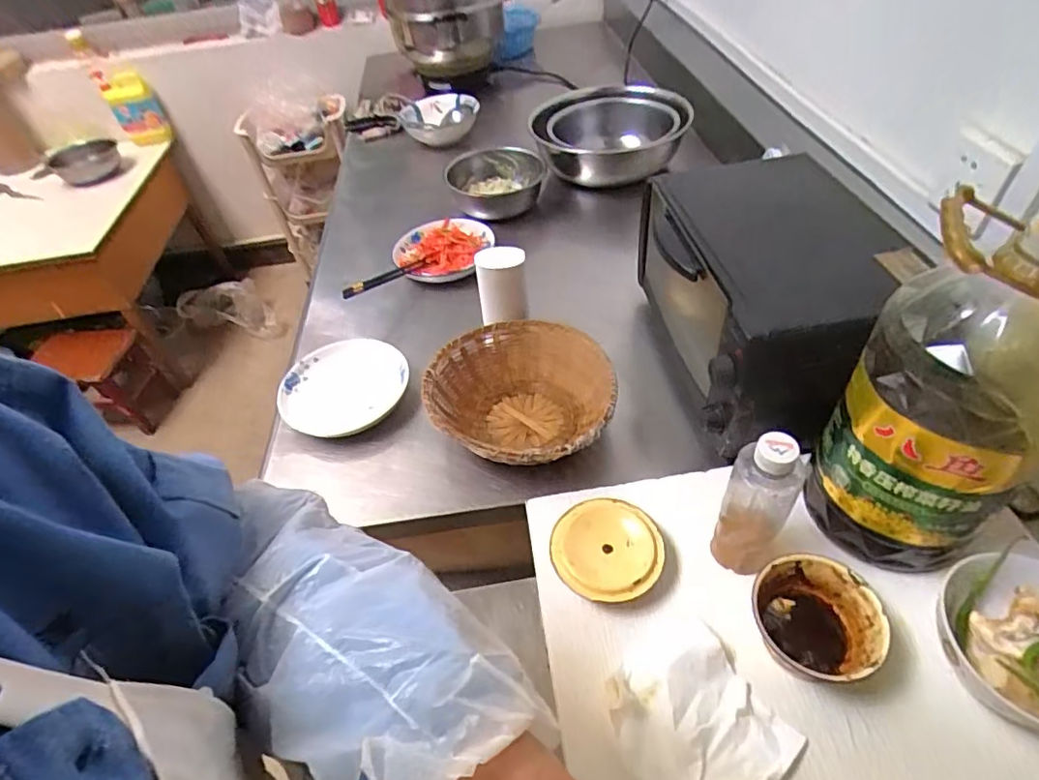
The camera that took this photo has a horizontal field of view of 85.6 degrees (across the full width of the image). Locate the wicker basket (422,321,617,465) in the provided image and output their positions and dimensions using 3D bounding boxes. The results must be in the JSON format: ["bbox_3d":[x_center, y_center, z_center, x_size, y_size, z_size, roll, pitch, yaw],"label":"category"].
[{"bbox_3d":[0.005,0.014,0.733,0.235,0.085,0.238,-3,46,3],"label":"wicker basket"}]

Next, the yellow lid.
[{"bbox_3d":[0.090,0.162,0.577,0.109,0.010,0.109,-4,51,5],"label":"yellow lid"}]

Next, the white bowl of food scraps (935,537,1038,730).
[{"bbox_3d":[0.416,0.217,0.469,0.128,0.078,0.145,-15,47,-9],"label":"white bowl of food scraps"}]

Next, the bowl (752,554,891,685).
[{"bbox_3d":[0.264,0.208,0.505,0.102,0.063,0.093,-3,46,3],"label":"bowl"}]

